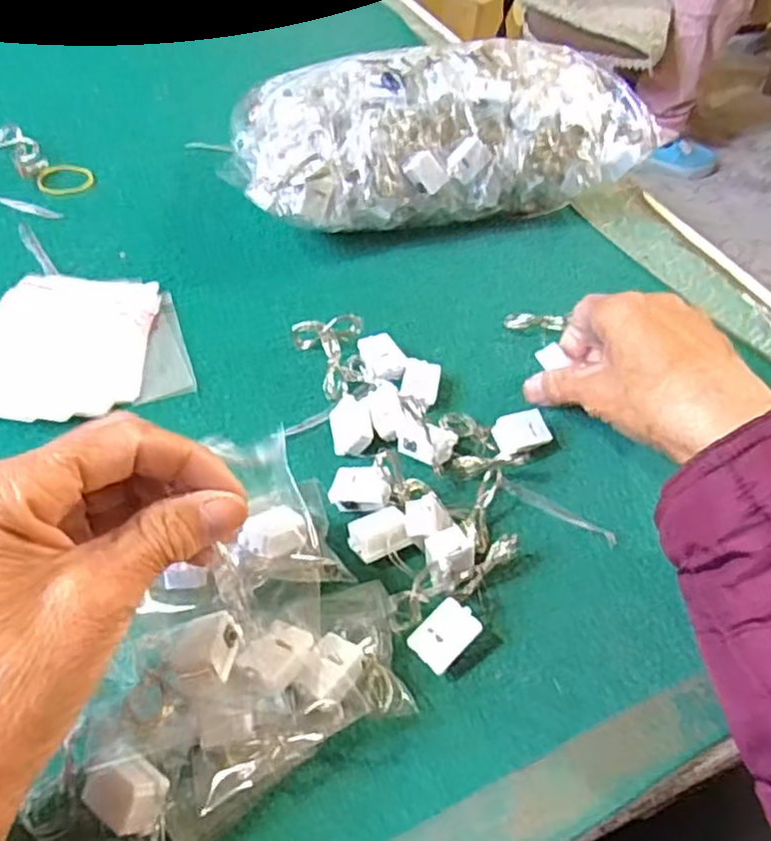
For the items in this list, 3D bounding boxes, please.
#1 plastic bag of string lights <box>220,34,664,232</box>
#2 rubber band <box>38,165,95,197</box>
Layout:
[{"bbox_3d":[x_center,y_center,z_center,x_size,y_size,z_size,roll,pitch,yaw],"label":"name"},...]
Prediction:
[{"bbox_3d":[0.034,-0.192,0.492,0.274,0.092,0.113,-10,52,-14],"label":"plastic bag of string lights"},{"bbox_3d":[-0.230,-0.173,0.507,0.038,0.005,0.035,-13,53,-16],"label":"rubber band"}]

